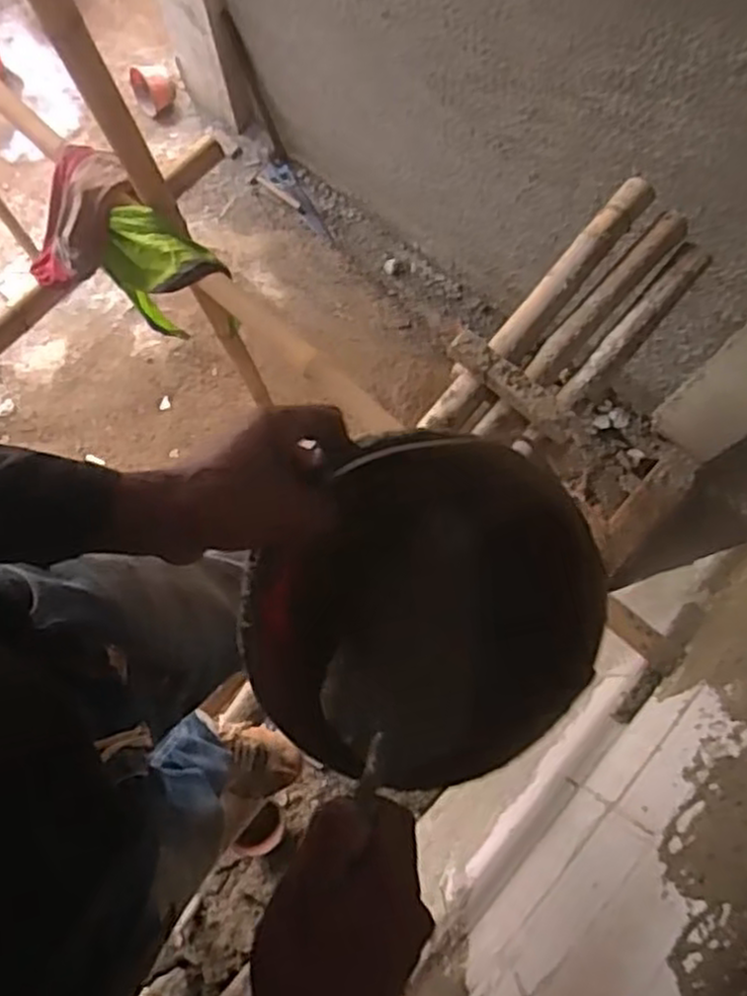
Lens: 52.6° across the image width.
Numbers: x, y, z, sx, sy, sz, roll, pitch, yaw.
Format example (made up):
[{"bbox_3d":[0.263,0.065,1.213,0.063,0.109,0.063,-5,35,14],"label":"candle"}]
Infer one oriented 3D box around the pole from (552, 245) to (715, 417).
[{"bbox_3d":[0.478,-0.310,1.393,0.055,0.042,0.423,42,81,10],"label":"pole"}]

